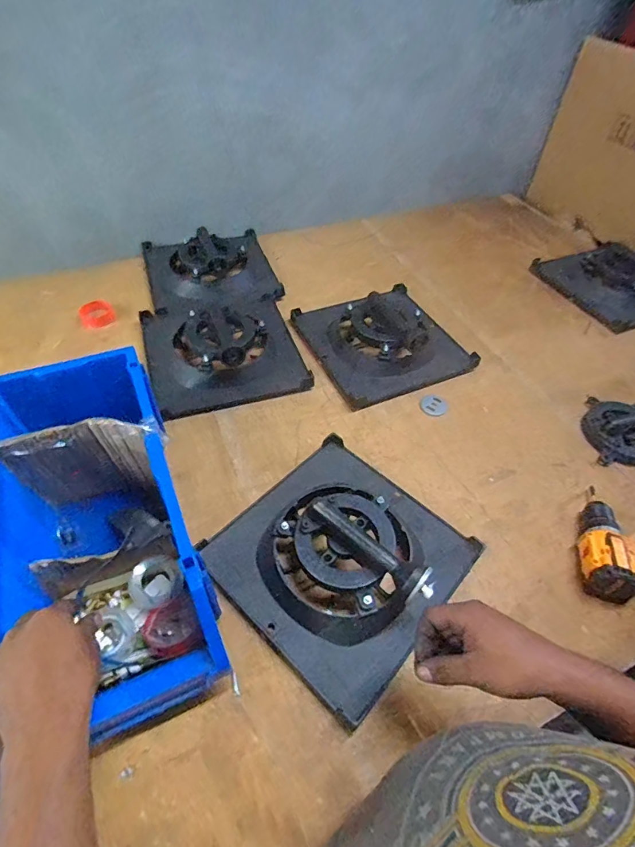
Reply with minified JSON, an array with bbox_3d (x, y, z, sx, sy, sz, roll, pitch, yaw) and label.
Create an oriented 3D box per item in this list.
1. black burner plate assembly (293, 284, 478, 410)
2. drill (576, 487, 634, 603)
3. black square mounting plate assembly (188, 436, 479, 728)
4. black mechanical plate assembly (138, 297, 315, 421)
[{"bbox_3d":[0.145,-0.199,0.939,0.311,0.087,0.297,-18,54,-19],"label":"black burner plate assembly"},{"bbox_3d":[0.502,0.189,0.655,0.205,0.067,0.178,17,51,9],"label":"drill"},{"bbox_3d":[0.035,0.162,0.611,0.297,0.101,0.307,37,57,23],"label":"black square mounting plate assembly"},{"bbox_3d":[-0.193,-0.167,0.889,0.295,0.066,0.297,-14,53,-16],"label":"black mechanical plate assembly"}]

